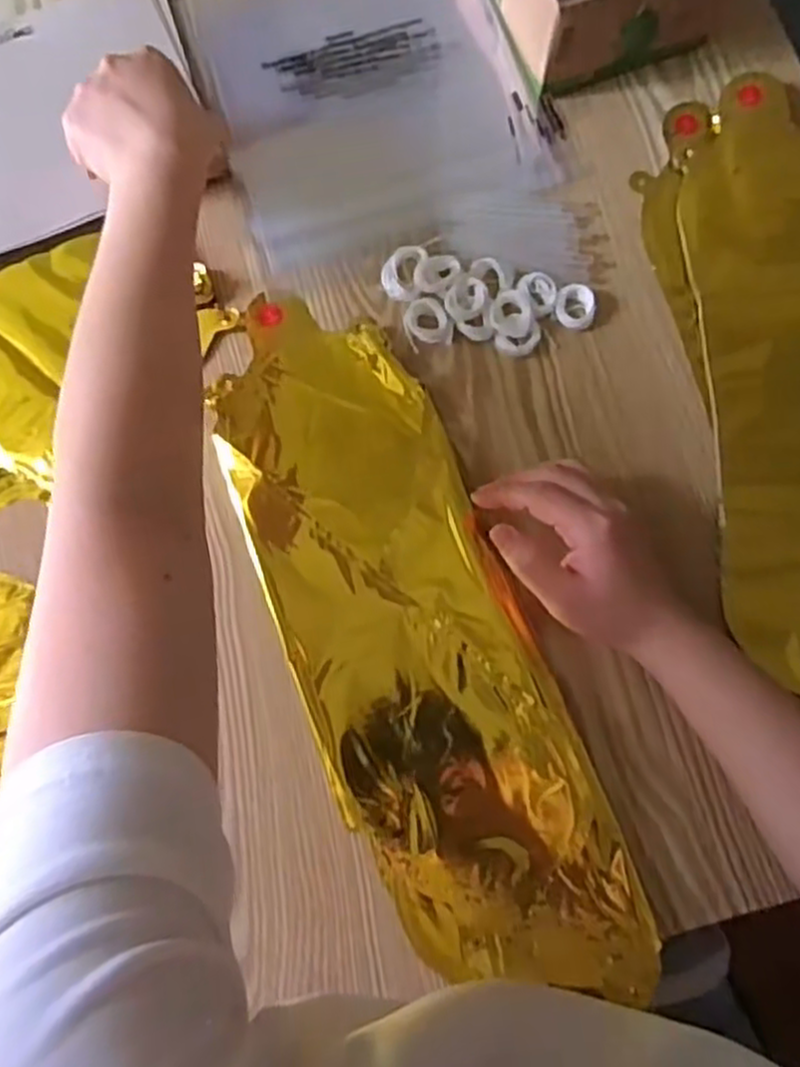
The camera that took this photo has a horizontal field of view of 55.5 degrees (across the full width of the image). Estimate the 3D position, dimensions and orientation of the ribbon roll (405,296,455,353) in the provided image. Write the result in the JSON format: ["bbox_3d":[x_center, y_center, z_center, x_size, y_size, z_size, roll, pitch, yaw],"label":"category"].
[{"bbox_3d":[0.017,-0.131,0.475,0.028,0.007,0.032,-12,78,-2],"label":"ribbon roll"}]

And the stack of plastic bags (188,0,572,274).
[{"bbox_3d":[-0.020,-0.303,0.517,0.204,0.009,0.233,-18,79,-3],"label":"stack of plastic bags"}]

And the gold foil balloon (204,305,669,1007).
[{"bbox_3d":[0.001,0.056,0.443,0.135,0.011,0.422,-24,78,-4],"label":"gold foil balloon"}]

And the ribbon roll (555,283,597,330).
[{"bbox_3d":[0.110,-0.142,0.475,0.025,0.007,0.026,0,78,1],"label":"ribbon roll"}]

